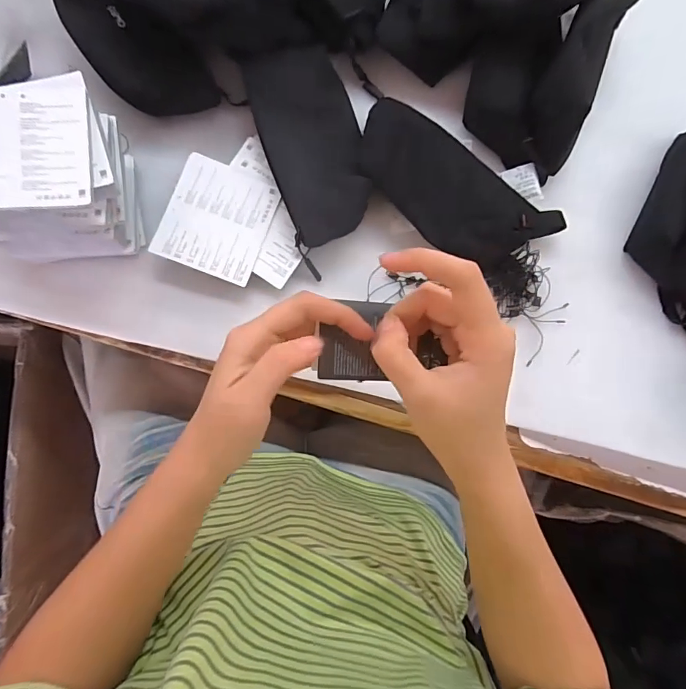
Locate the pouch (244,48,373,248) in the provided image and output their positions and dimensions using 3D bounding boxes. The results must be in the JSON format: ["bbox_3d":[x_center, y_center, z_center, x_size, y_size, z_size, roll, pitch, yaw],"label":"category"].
[{"bbox_3d":[-0.025,-0.183,0.417,0.092,0.040,0.178,-18,87,-7],"label":"pouch"}]

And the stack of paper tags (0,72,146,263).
[{"bbox_3d":[-0.233,-0.134,0.361,0.111,0.102,0.112,-10,86,-7],"label":"stack of paper tags"}]

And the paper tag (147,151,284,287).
[{"bbox_3d":[-0.112,-0.112,0.399,0.087,0.004,0.099,20,81,-8],"label":"paper tag"}]

